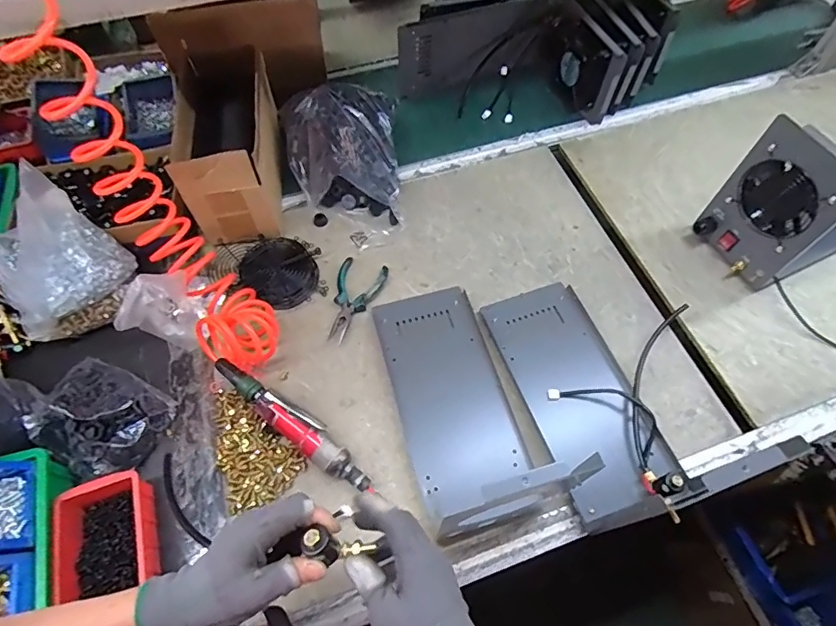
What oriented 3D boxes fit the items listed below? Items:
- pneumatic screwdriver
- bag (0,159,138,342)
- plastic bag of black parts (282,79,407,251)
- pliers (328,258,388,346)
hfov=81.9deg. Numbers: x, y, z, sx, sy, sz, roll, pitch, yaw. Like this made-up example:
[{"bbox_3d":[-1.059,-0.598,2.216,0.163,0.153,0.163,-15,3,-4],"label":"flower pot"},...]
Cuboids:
[{"bbox_3d":[-0.173,0.145,0.653,0.268,0.044,0.043,34,66,17],"label":"pneumatic screwdriver"},{"bbox_3d":[-0.517,-0.074,0.689,0.147,0.133,0.195,18,62,9],"label":"bag"},{"bbox_3d":[-0.131,-0.282,0.823,0.185,0.136,0.299,-5,61,-3],"label":"plastic bag of black parts"},{"bbox_3d":[-0.097,-0.021,0.744,0.073,0.011,0.144,10,61,5],"label":"pliers"}]

